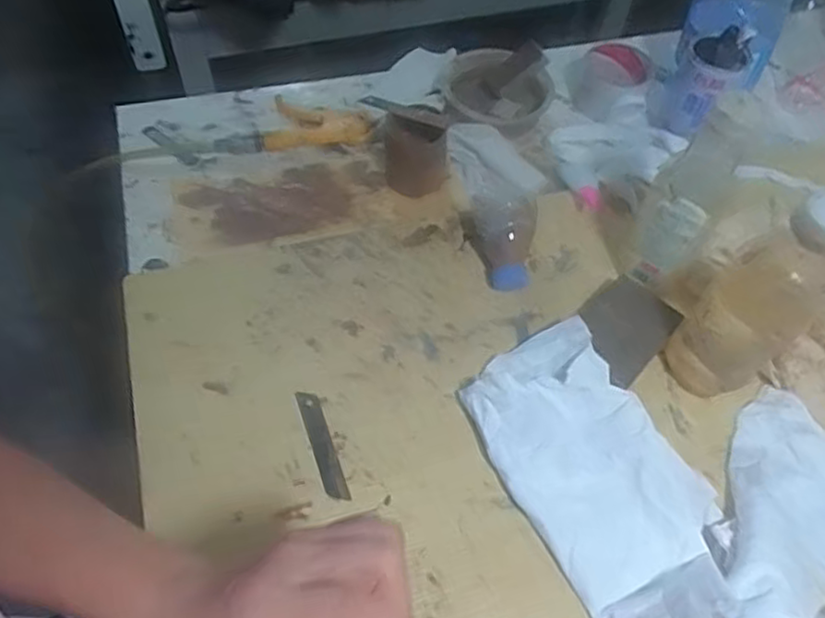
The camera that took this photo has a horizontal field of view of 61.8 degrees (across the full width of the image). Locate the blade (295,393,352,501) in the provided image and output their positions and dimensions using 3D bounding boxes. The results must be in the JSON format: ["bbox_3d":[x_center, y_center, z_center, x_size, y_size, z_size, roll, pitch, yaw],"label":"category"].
[{"bbox_3d":[-0.074,0.111,0.560,0.017,0.004,0.095,-17,61,-12],"label":"blade"}]

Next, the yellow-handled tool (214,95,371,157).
[{"bbox_3d":[-0.132,-0.202,0.754,0.162,0.023,0.067,-7,58,-8],"label":"yellow-handled tool"}]

